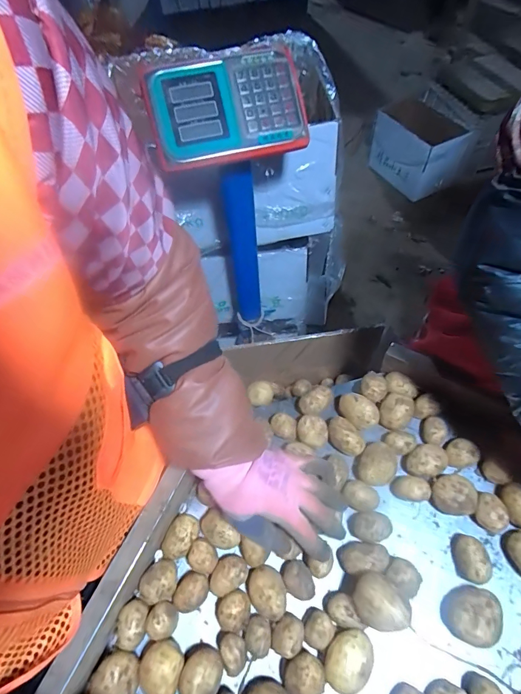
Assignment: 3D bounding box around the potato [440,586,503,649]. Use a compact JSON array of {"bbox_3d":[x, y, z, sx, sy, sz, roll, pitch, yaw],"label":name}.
[{"bbox_3d":[0.220,0.282,0.399,0.047,0.040,0.051,17,61,14],"label":"potato"}]

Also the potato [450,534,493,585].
[{"bbox_3d":[0.241,0.241,0.430,0.027,0.035,0.049,-2,58,3],"label":"potato"}]

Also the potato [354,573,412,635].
[{"bbox_3d":[0.122,0.262,0.384,0.053,0.037,0.043,38,68,24],"label":"potato"}]

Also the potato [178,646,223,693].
[{"bbox_3d":[-0.059,0.333,0.379,0.036,0.043,0.049,15,60,13],"label":"potato"}]

